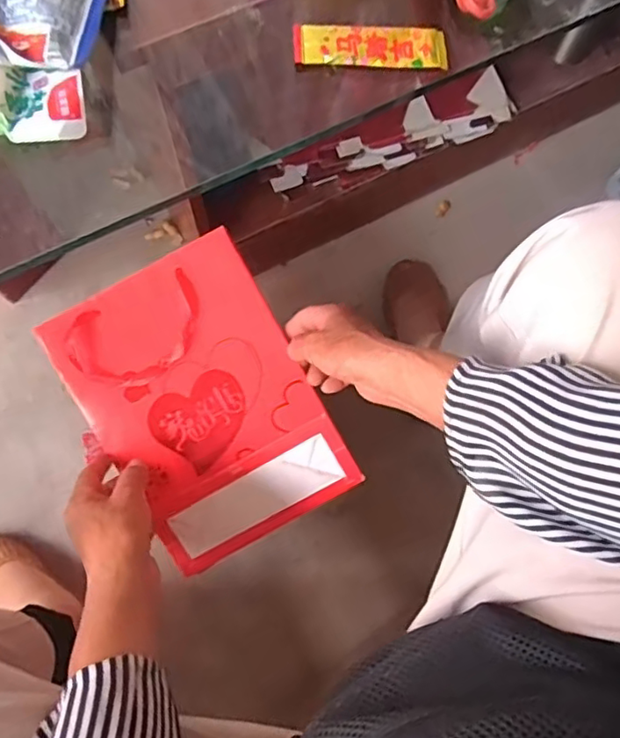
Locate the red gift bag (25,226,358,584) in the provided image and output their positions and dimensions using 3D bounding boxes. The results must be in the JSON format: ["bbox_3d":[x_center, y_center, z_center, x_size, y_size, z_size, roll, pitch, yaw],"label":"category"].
[{"bbox_3d":[-0.094,0.035,0.521,0.184,0.013,0.260,-29,97,-1],"label":"red gift bag"}]

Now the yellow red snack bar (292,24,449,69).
[{"bbox_3d":[0.043,-0.230,0.414,0.108,0.009,0.031,1,71,-1],"label":"yellow red snack bar"}]

